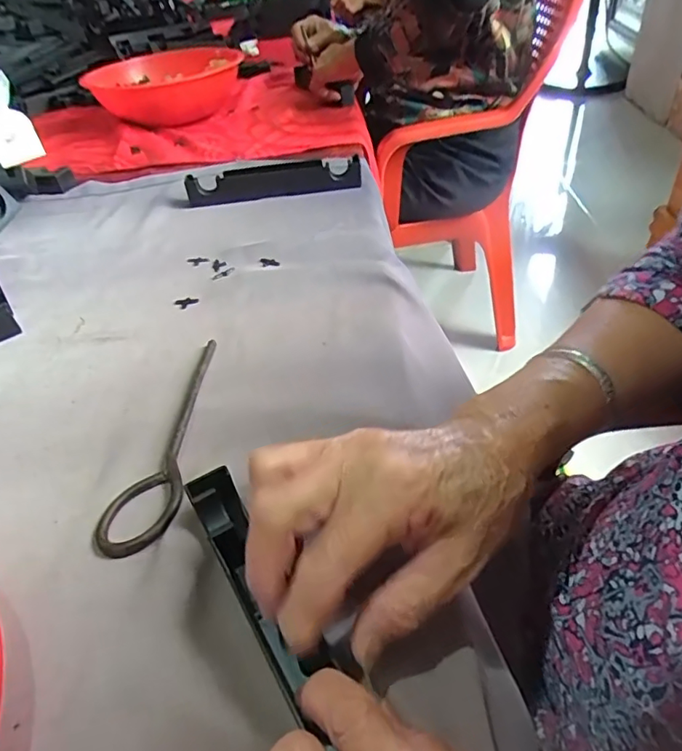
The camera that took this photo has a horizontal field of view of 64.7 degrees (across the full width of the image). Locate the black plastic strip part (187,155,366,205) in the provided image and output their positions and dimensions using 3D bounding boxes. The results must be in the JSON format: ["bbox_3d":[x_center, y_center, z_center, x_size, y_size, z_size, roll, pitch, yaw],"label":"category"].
[{"bbox_3d":[-0.074,-0.218,0.605,0.192,0.031,0.024,-9,42,-2],"label":"black plastic strip part"}]

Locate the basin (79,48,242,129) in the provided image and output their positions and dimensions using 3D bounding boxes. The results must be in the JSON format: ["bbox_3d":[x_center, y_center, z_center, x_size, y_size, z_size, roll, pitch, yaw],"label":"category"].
[{"bbox_3d":[-0.265,-0.455,0.854,0.205,0.071,0.243,-4,42,2],"label":"basin"}]

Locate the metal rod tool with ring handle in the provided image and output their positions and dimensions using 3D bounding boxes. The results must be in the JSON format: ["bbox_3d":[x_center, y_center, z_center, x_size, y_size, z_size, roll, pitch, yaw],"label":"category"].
[{"bbox_3d":[-0.103,0.035,0.348,0.042,0.009,0.176,3,43,10],"label":"metal rod tool with ring handle"}]

